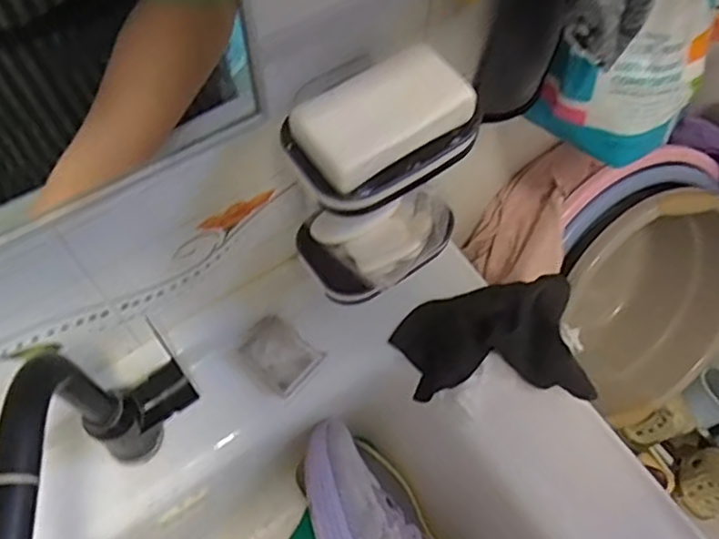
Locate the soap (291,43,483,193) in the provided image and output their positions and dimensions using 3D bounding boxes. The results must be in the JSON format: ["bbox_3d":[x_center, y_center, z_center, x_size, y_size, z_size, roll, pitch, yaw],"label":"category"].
[{"bbox_3d":[0.017,-0.100,0.418,0.107,0.022,0.062,-30,66,-16],"label":"soap"}]

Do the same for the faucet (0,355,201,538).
[{"bbox_3d":[-0.170,0.137,0.416,0.061,0.199,0.241,5,61,2],"label":"faucet"}]

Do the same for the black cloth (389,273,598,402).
[{"bbox_3d":[0.122,0.059,0.592,0.173,0.063,0.110,-3,61,-2],"label":"black cloth"}]

